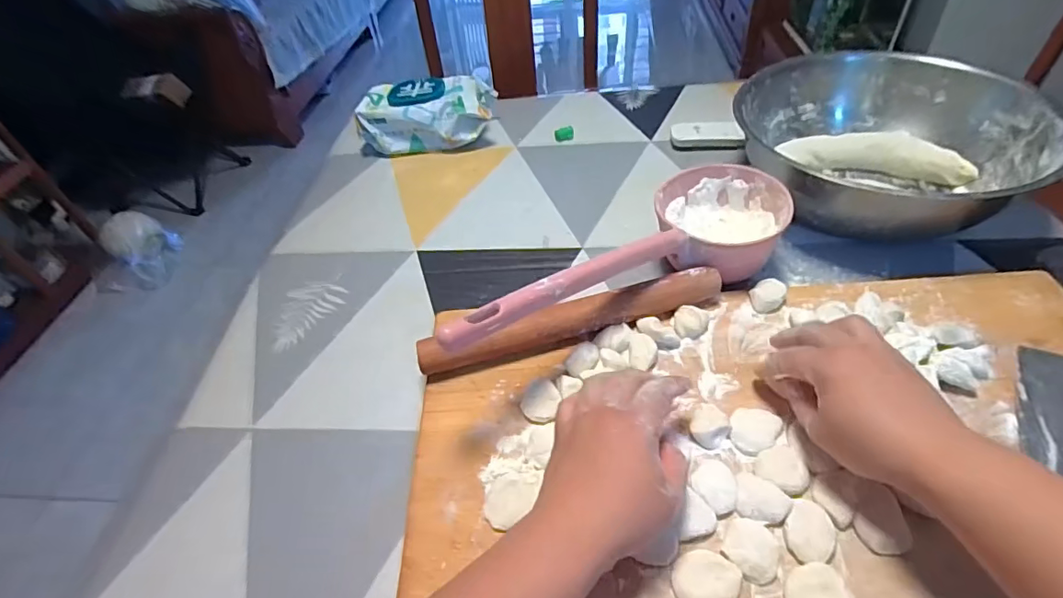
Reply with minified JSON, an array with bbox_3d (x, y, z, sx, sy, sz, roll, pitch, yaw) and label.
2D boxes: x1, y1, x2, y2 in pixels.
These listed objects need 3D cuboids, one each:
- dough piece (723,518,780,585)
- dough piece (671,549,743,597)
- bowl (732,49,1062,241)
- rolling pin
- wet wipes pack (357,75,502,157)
[{"bbox_3d":[0.139,0.158,0.330,0.032,0.013,0.033,14,50,19],"label":"dough piece"},{"bbox_3d":[0.107,0.172,0.321,0.040,0.012,0.036,-27,50,-18],"label":"dough piece"},{"bbox_3d":[0.384,-0.176,0.593,0.284,0.101,0.284,-3,46,4],"label":"bowl"},{"bbox_3d":[0.037,0.019,0.455,0.265,0.032,0.025,-15,47,-8],"label":"rolling pin"},{"bbox_3d":[-0.149,-0.266,0.761,0.185,0.069,0.106,-6,46,1],"label":"wet wipes pack"}]

